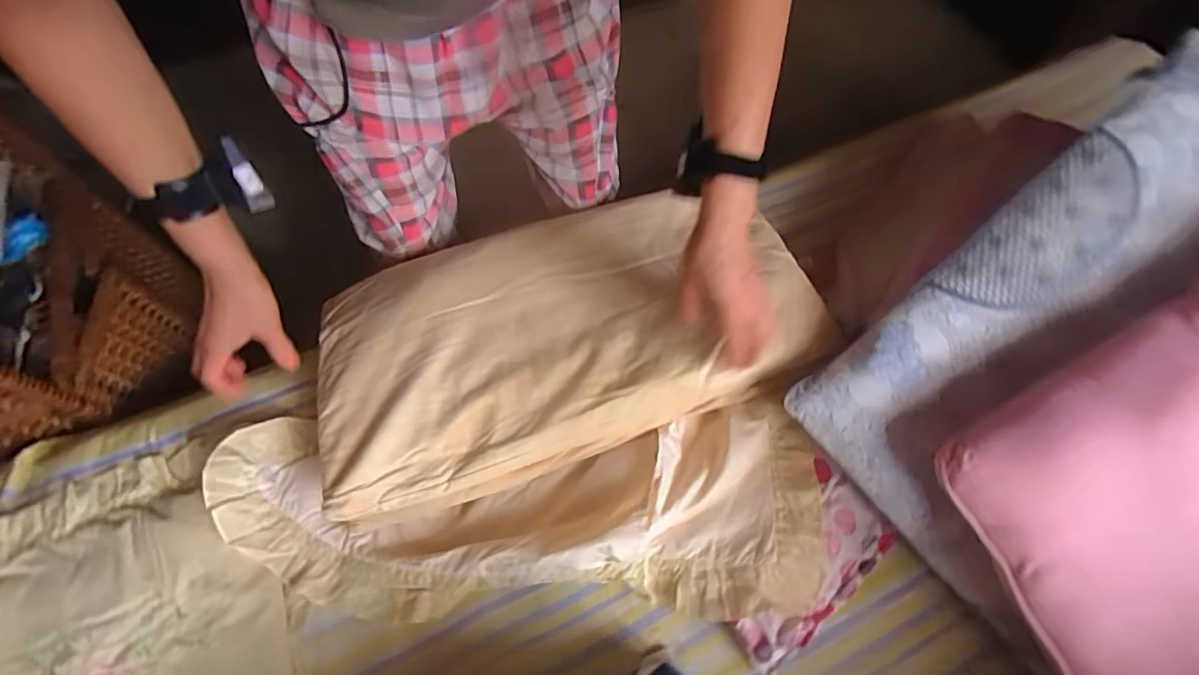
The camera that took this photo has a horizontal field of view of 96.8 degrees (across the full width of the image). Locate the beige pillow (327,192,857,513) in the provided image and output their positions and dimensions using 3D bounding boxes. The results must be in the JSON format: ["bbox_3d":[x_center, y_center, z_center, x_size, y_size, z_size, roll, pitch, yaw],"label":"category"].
[{"bbox_3d":[-0.042,-0.014,0.658,0.583,0.064,0.299,-16,64,-7],"label":"beige pillow"}]

